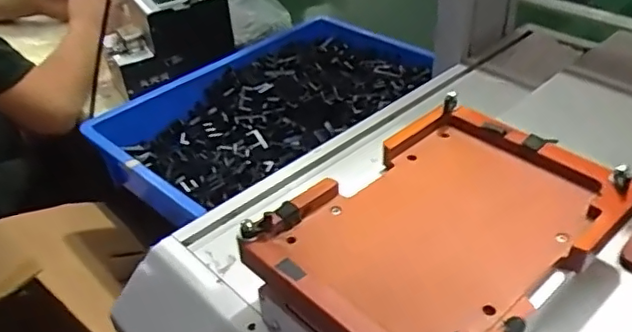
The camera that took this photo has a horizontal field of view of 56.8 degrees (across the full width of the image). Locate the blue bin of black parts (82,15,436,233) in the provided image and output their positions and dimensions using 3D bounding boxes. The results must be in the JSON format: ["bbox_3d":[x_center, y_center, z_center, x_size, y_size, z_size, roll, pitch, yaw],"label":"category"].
[{"bbox_3d":[-0.069,-0.084,0.810,0.449,0.087,0.261,-29,45,-30],"label":"blue bin of black parts"}]

